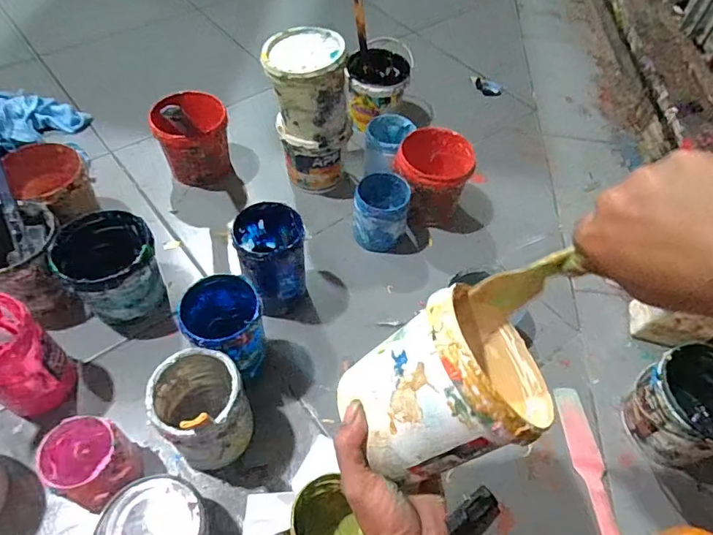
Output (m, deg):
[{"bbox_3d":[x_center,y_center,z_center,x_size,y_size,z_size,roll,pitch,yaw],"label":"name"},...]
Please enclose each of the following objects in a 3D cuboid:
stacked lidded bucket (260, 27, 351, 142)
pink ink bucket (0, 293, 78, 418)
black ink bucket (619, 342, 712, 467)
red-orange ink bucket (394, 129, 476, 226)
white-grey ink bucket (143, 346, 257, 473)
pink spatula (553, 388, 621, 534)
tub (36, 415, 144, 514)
[{"bbox_3d":[-0.077,-0.290,0.780,0.129,0.134,0.125,2,54,-3],"label":"stacked lidded bucket"},{"bbox_3d":[-0.426,0.113,0.604,0.102,0.142,0.092,32,58,18],"label":"pink ink bucket"},{"bbox_3d":[0.426,0.184,0.628,0.129,0.122,0.125,-16,57,-16],"label":"black ink bucket"},{"bbox_3d":[0.131,-0.157,0.858,0.122,0.124,0.122,2,54,-3],"label":"red-orange ink bucket"},{"bbox_3d":[-0.183,0.172,0.585,0.118,0.133,0.100,34,58,19],"label":"white-grey ink bucket"},{"bbox_3d":[0.306,0.268,0.623,0.034,0.011,0.245,1,54,-4],"label":"pink spatula"},{"bbox_3d":[-0.298,0.227,0.564,0.096,0.091,0.087,23,55,12],"label":"tub"}]

